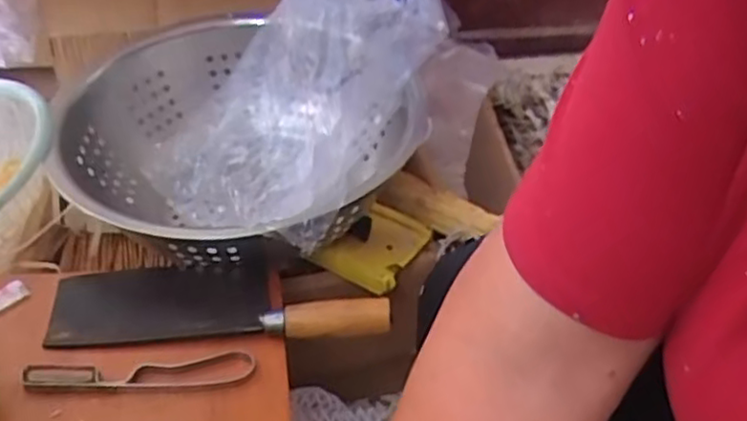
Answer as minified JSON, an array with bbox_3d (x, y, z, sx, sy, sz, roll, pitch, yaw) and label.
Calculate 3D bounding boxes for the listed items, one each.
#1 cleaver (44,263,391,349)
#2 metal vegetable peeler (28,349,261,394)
[{"bbox_3d":[-0.125,0.072,0.570,0.265,0.021,0.078,-2,38,-6],"label":"cleaver"},{"bbox_3d":[-0.174,0.121,0.515,0.164,0.007,0.031,-4,38,-9],"label":"metal vegetable peeler"}]

